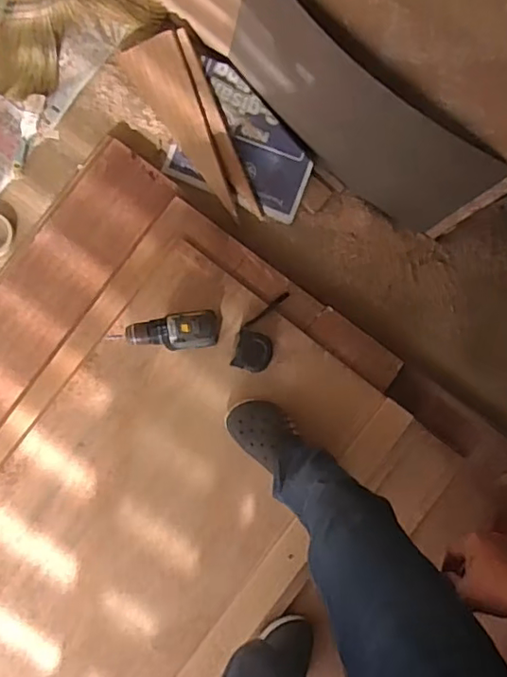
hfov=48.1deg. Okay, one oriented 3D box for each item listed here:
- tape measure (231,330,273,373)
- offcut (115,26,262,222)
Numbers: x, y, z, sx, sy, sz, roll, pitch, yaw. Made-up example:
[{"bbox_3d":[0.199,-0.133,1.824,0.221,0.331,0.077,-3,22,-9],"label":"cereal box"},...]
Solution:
[{"bbox_3d":[0.002,0.029,1.218,0.081,0.050,0.087,16,89,-4],"label":"tape measure"},{"bbox_3d":[-0.123,-0.453,1.250,0.139,0.024,0.418,-26,102,8],"label":"offcut"}]

